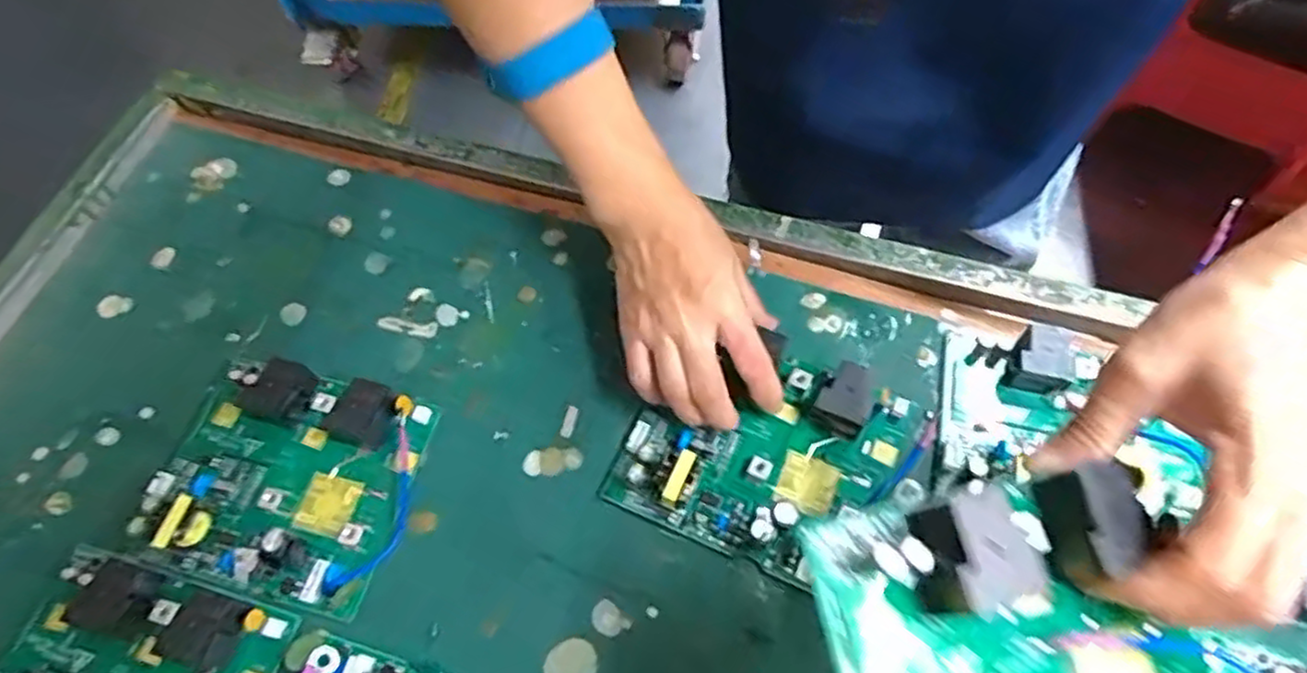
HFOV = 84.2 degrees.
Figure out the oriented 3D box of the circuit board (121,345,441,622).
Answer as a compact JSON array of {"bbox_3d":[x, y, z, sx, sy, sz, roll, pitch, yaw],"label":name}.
[{"bbox_3d":[-0.192,0.069,0.375,0.139,0.025,0.114,13,64,9],"label":"circuit board"}]

